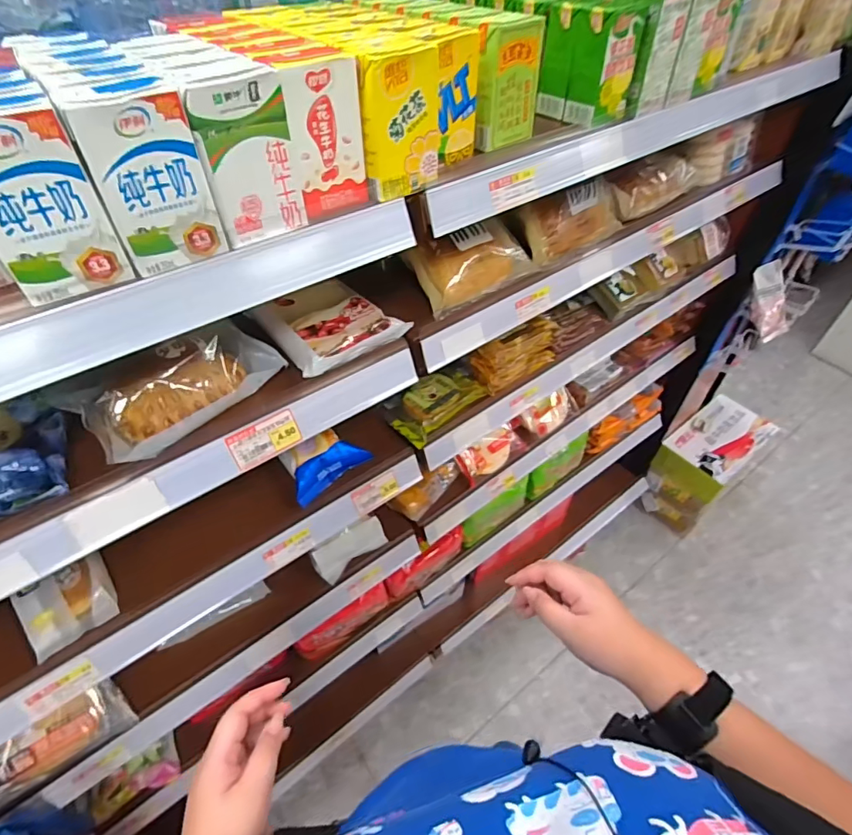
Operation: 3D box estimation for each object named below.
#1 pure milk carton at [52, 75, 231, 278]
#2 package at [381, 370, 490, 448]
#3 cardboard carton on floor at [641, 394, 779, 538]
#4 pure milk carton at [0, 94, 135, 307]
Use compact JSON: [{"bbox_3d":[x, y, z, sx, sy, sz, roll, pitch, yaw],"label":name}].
[{"bbox_3d":[-0.188,-0.162,0.333,0.065,0.103,0.045,-30,55,-25],"label":"pure milk carton"},{"bbox_3d":[0.011,-0.025,0.752,0.148,0.028,0.099,-33,56,-27],"label":"package"},{"bbox_3d":[0.884,0.147,1.584,0.351,0.273,0.199,-32,55,-26],"label":"cardboard carton on floor"},{"bbox_3d":[-0.239,-0.132,0.303,0.063,0.106,0.033,-23,52,-20],"label":"pure milk carton"}]

